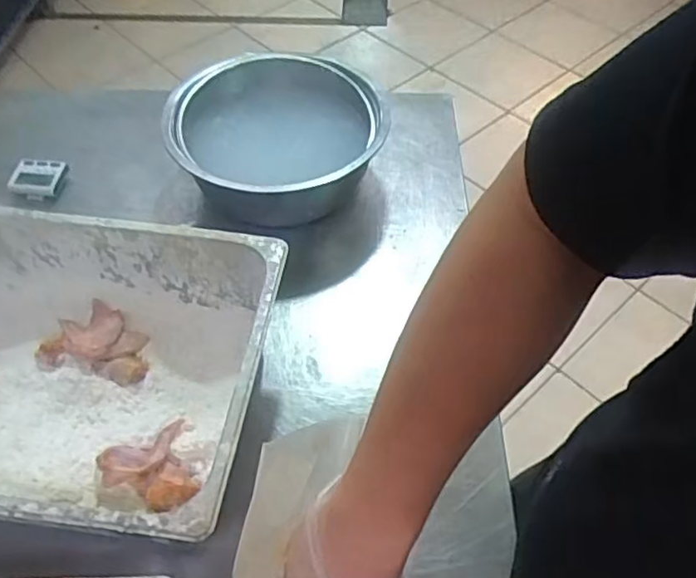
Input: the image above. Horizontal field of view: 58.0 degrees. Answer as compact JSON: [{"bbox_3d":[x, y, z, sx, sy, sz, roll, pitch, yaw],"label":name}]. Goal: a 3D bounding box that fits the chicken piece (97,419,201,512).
[{"bbox_3d":[-0.199,0.186,0.648,0.093,0.038,0.095,0,52,0],"label":"chicken piece"}]

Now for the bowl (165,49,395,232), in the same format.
[{"bbox_3d":[-0.094,-0.207,0.915,0.278,0.125,0.259,0,52,0],"label":"bowl"}]

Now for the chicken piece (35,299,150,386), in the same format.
[{"bbox_3d":[-0.289,0.056,0.722,0.120,0.042,0.084,6,52,4],"label":"chicken piece"}]

